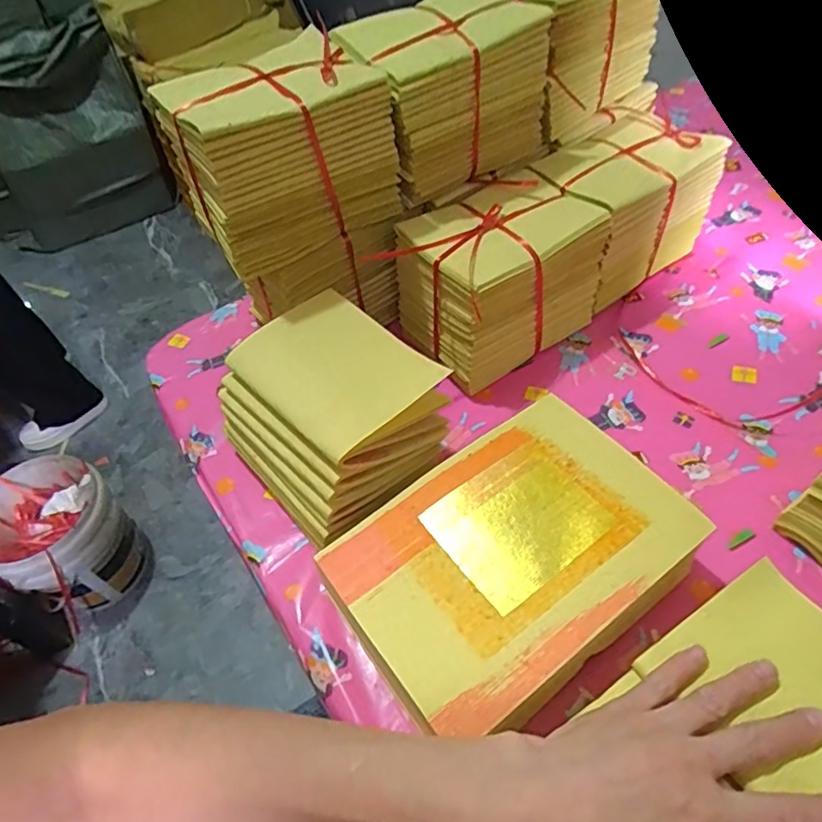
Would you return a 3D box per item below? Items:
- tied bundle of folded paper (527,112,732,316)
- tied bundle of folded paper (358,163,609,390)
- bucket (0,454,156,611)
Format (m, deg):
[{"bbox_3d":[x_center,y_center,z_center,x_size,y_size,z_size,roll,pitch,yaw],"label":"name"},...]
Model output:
[{"bbox_3d":[0.219,-0.215,0.619,0.152,0.135,0.121,-31,54,-17],"label":"tied bundle of folded paper"},{"bbox_3d":[0.085,-0.130,0.567,0.177,0.133,0.122,-31,54,-18],"label":"tied bundle of folded paper"},{"bbox_3d":[-0.735,0.272,1.229,0.247,0.269,0.233,-3,51,4],"label":"bucket"}]

